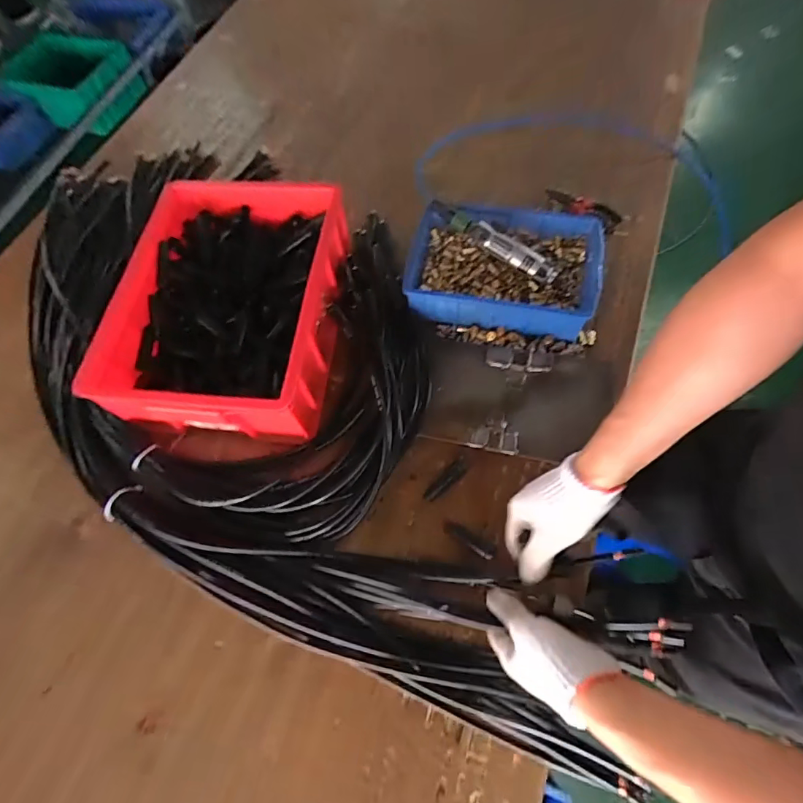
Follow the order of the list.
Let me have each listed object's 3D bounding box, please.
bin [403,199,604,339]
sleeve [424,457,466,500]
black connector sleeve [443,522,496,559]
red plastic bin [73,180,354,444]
[{"bbox_3d":[0.161,-0.220,0.765,0.299,0.079,0.199,10,66,10],"label":"bin"},{"bbox_3d":[0.063,0.114,0.670,0.078,0.011,0.022,-39,67,-13],"label":"sleeve"},{"bbox_3d":[0.092,0.185,0.629,0.075,0.024,0.023,30,71,18],"label":"black connector sleeve"},{"bbox_3d":[-0.270,-0.150,0.735,0.307,0.125,0.409,3,65,7],"label":"red plastic bin"}]

